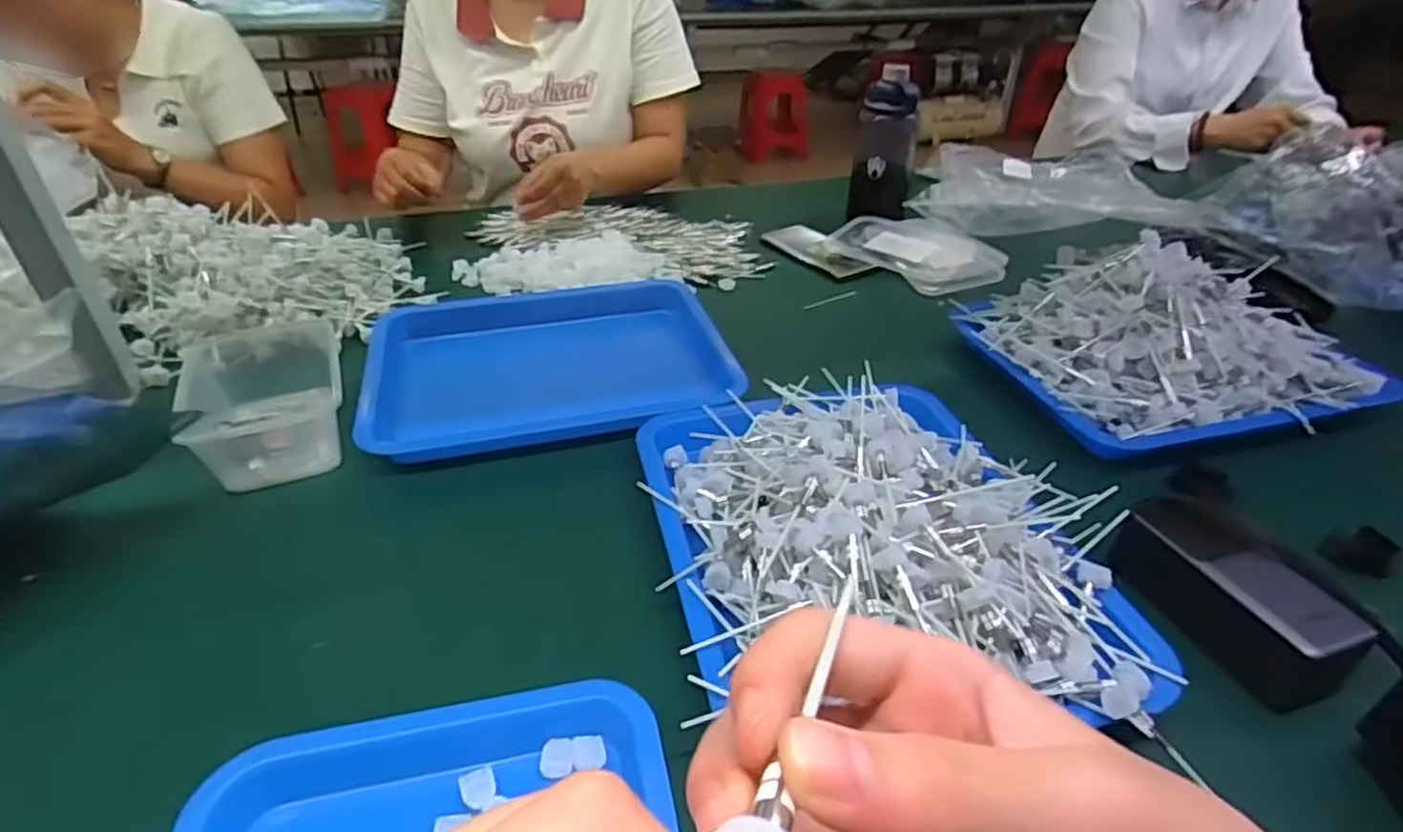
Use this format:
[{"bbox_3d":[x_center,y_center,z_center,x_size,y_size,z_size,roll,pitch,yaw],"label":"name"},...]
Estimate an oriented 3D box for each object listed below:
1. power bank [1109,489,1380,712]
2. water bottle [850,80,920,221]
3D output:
[{"bbox_3d":[0.330,0.110,0.449,0.059,0.056,0.136,-11,37,-16],"label":"power bank"},{"bbox_3d":[0.255,-0.367,1.004,0.080,0.179,0.068,6,35,8],"label":"water bottle"}]

